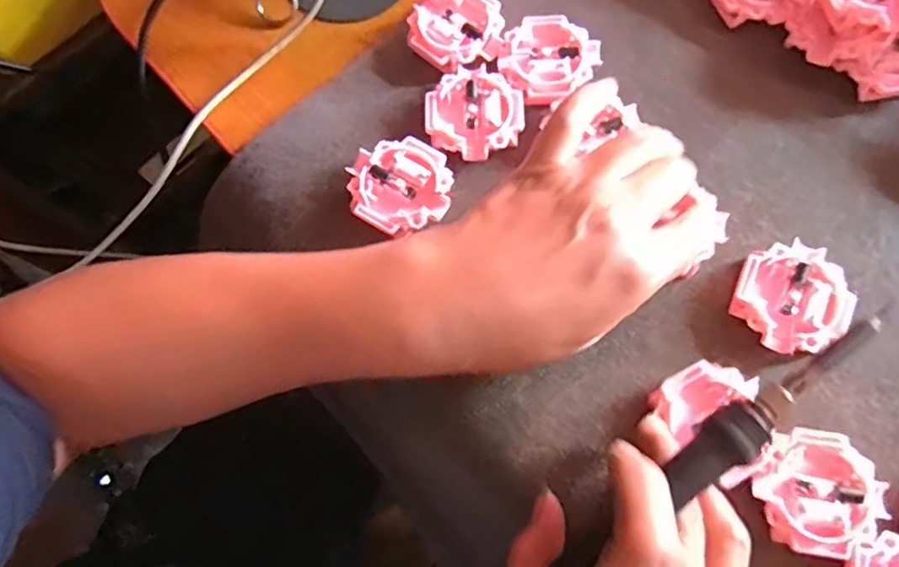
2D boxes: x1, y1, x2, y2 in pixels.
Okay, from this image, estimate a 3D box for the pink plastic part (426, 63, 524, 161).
[{"bbox_3d":[0.014,-0.093,0.351,0.052,0.016,0.052,-1,72,2],"label":"pink plastic part"}]

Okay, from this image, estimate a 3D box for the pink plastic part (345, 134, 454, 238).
[{"bbox_3d":[-0.026,-0.052,0.338,0.055,0.015,0.052,-1,72,2],"label":"pink plastic part"}]

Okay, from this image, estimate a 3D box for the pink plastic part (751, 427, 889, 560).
[{"bbox_3d":[0.167,0.095,0.287,0.053,0.015,0.052,6,73,4],"label":"pink plastic part"}]

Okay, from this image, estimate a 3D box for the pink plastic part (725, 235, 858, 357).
[{"bbox_3d":[0.168,0.007,0.313,0.051,0.016,0.052,-1,72,2],"label":"pink plastic part"}]

